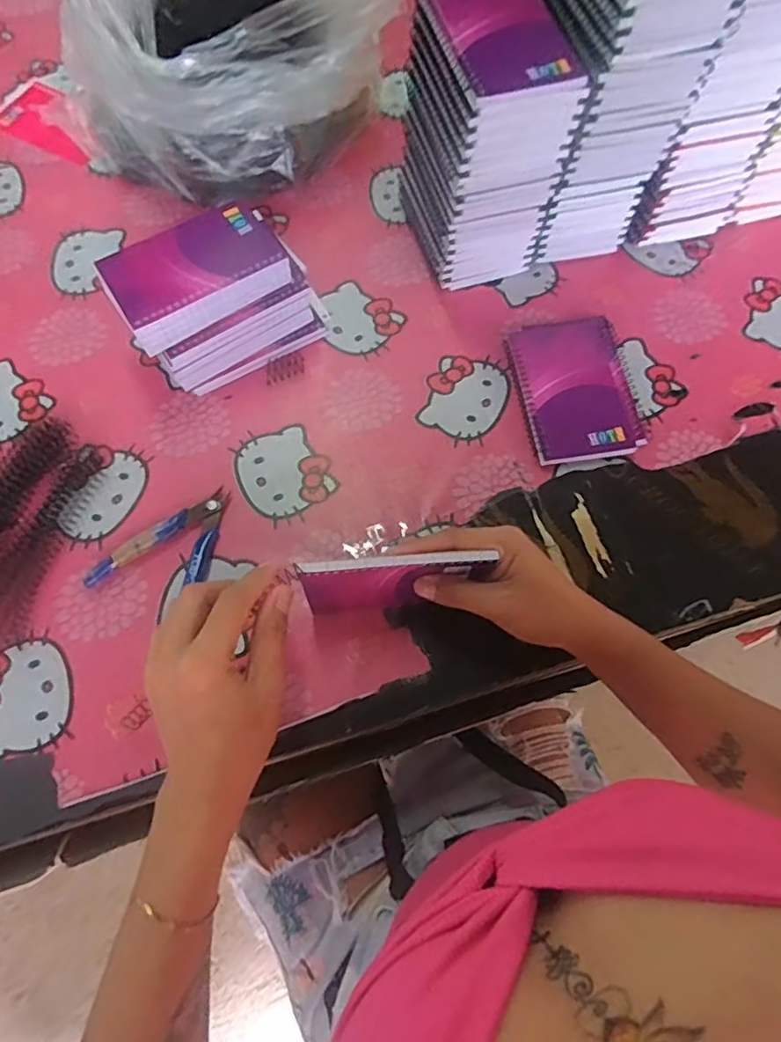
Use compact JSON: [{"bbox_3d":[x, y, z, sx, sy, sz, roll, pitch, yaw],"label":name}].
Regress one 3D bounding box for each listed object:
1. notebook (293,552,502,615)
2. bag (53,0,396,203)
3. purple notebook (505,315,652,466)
[{"bbox_3d":[0.003,0.044,0.426,0.127,0.091,0.009,-4,65,-5],"label":"notebook"},{"bbox_3d":[-0.164,-0.459,0.582,0.260,0.155,0.266,32,70,11],"label":"bag"},{"bbox_3d":[0.162,-0.114,0.522,0.099,0.017,0.134,-7,68,-5],"label":"purple notebook"}]

